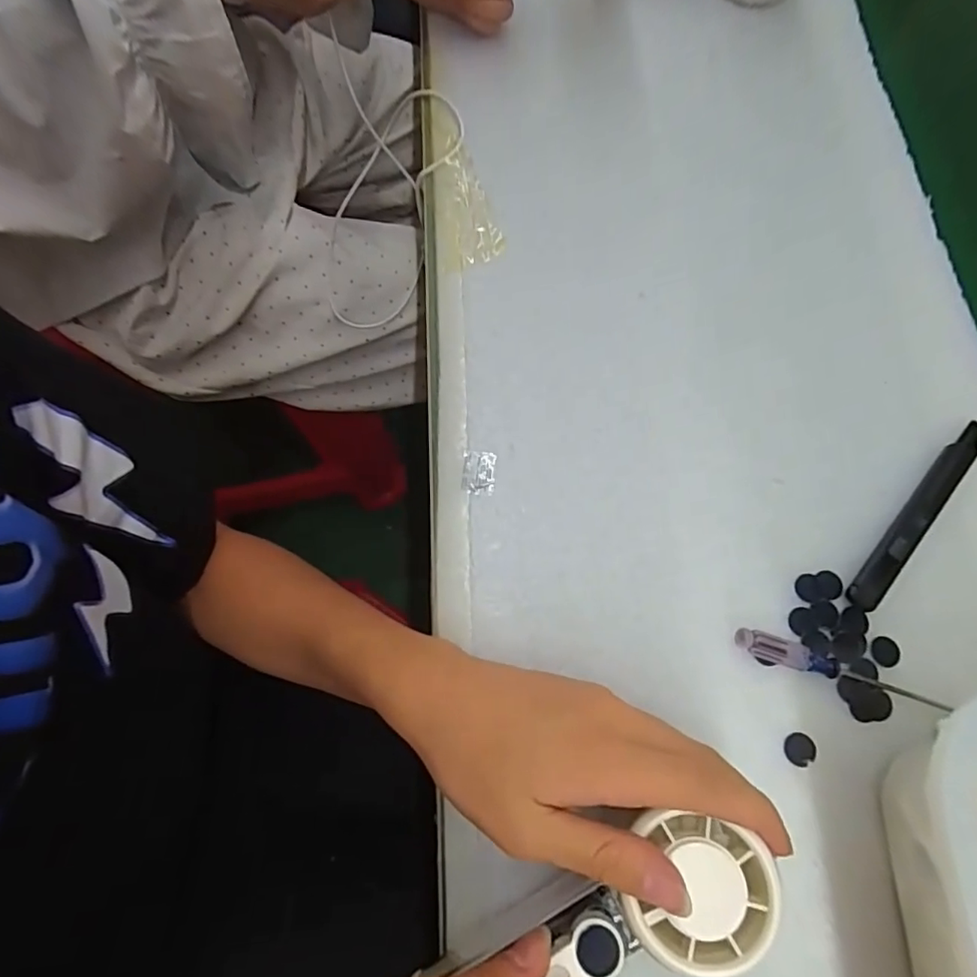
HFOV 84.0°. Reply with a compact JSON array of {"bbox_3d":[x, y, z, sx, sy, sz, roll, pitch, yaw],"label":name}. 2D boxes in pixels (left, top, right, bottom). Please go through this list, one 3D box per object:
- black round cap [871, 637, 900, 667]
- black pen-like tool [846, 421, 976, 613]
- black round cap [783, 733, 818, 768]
[{"bbox_3d":[0.207,0.085,0.281,0.015,0.004,0.015,-9,74,-4],"label":"black round cap"},{"bbox_3d":[0.237,0.011,0.298,0.017,0.009,0.135,41,77,10],"label":"black pen-like tool"},{"bbox_3d":[0.154,0.128,0.266,0.015,0.004,0.015,0,74,-1],"label":"black round cap"}]

